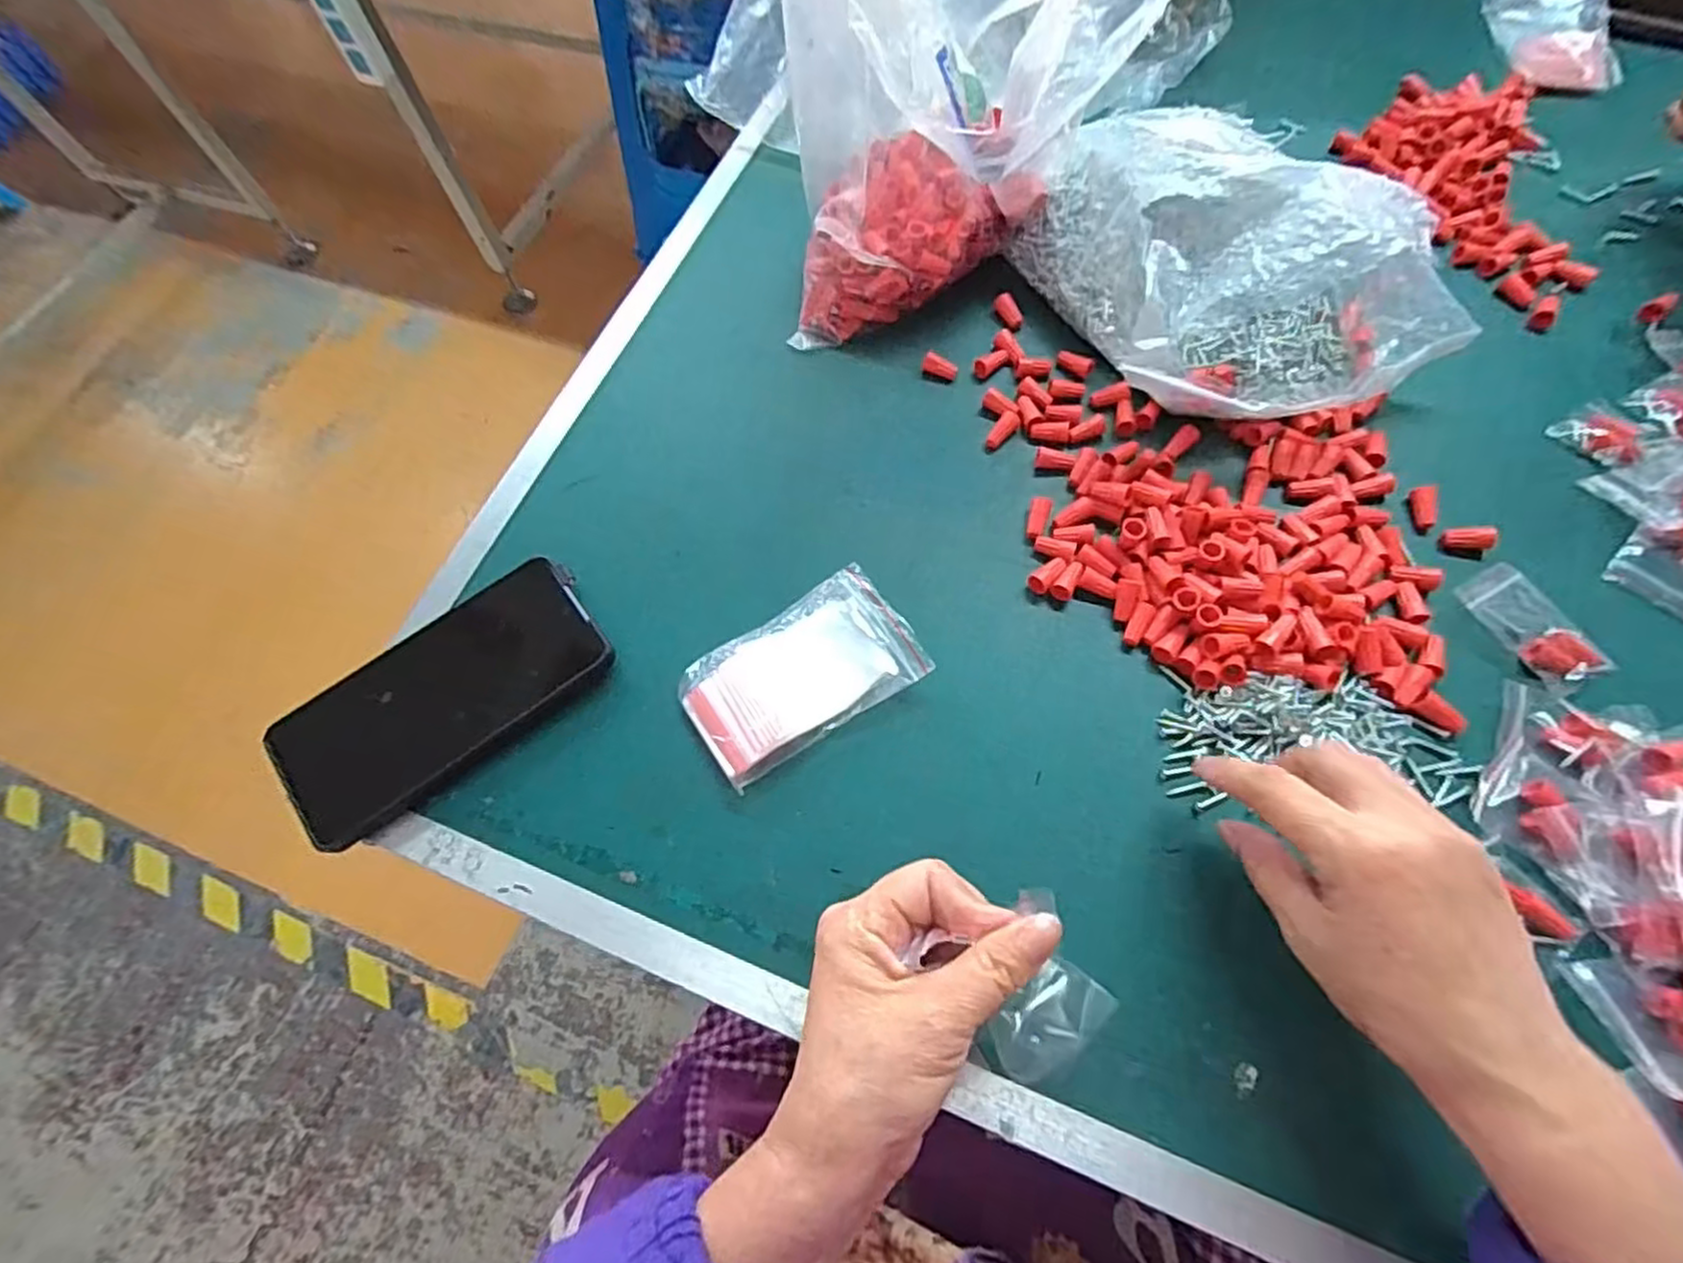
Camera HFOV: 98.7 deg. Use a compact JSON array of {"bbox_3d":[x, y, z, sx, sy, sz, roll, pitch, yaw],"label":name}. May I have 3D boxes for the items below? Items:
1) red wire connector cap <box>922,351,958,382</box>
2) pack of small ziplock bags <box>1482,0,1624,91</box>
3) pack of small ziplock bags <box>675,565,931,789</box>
[{"bbox_3d":[0.060,-0.163,0.444,0.022,0.012,0.010,15,67,10],"label":"red wire connector cap"},{"bbox_3d":[0.522,-0.439,0.530,0.074,0.020,0.112,7,67,6],"label":"pack of small ziplock bags"},{"bbox_3d":[-0.020,0.022,0.370,0.116,0.014,0.073,-34,68,-12],"label":"pack of small ziplock bags"}]

